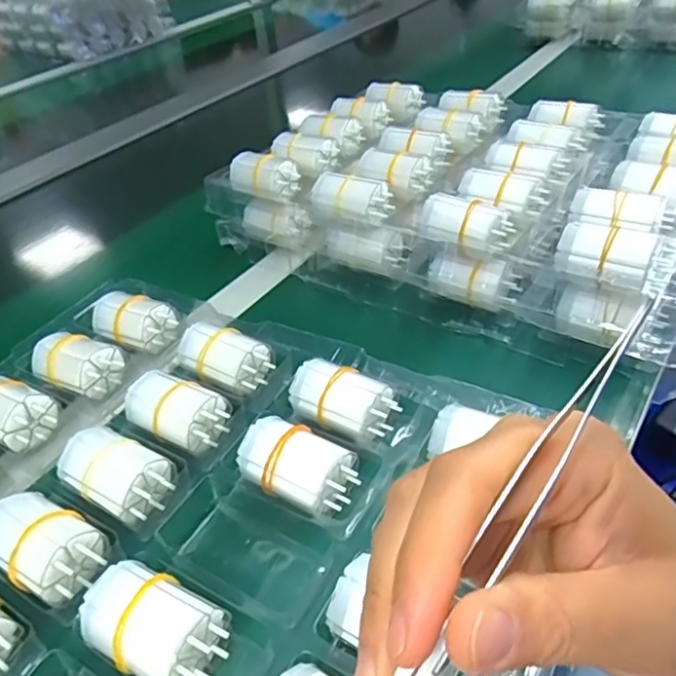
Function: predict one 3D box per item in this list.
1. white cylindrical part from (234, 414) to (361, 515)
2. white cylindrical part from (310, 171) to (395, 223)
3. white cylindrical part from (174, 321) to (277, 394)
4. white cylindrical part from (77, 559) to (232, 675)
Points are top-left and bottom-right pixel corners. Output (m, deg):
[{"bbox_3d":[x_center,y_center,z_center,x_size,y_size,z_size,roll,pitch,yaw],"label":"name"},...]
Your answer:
[{"bbox_3d":[-0.021,0.072,0.322,0.061,0.036,0.039,18,46,28],"label":"white cylindrical part"},{"bbox_3d":[0.009,-0.114,0.471,0.063,0.027,0.030,18,46,28],"label":"white cylindrical part"},{"bbox_3d":[-0.080,0.012,0.398,0.064,0.028,0.035,17,46,26],"label":"white cylindrical part"},{"bbox_3d":[-0.081,0.131,0.263,0.061,0.038,0.039,15,45,25],"label":"white cylindrical part"}]

